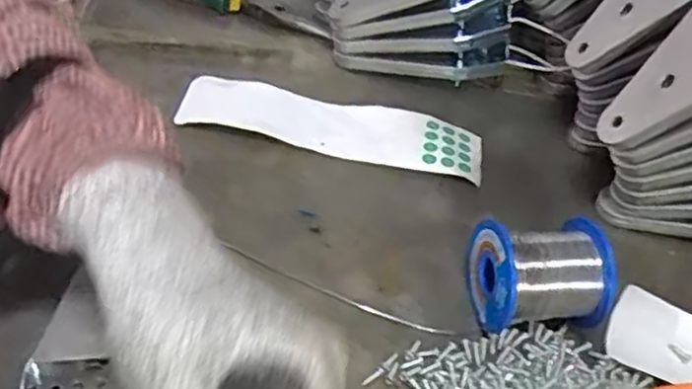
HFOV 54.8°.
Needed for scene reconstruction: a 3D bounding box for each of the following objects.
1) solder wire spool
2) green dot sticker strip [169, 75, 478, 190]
[{"bbox_3d":[0.113,0.045,0.387,0.075,0.054,0.056,-4,48,-10],"label":"solder wire spool"},{"bbox_3d":[-0.010,-0.050,0.491,0.217,0.009,0.058,11,46,2],"label":"green dot sticker strip"}]

